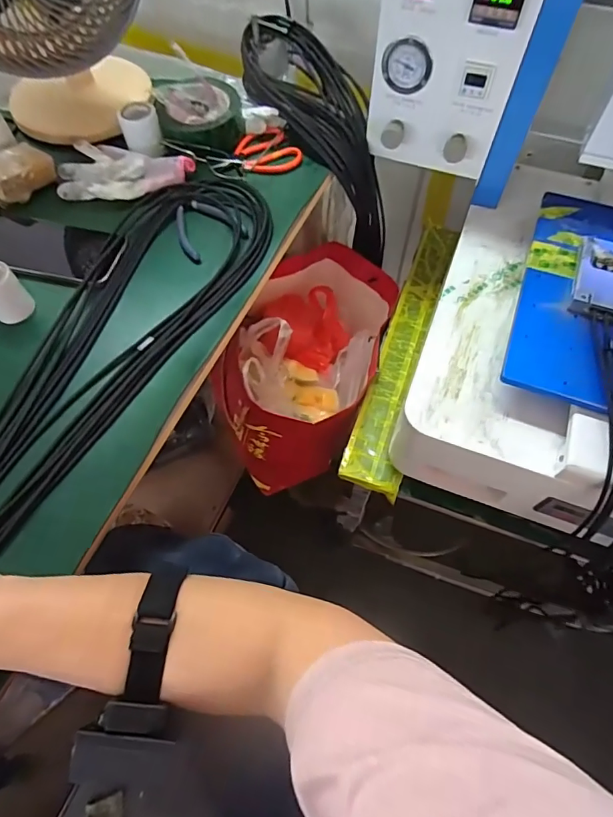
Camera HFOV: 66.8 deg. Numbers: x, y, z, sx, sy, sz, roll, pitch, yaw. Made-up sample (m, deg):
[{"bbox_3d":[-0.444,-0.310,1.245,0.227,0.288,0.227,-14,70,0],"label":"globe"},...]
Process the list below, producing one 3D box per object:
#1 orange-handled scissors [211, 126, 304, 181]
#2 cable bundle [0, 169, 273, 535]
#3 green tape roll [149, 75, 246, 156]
[{"bbox_3d":[-0.069,-0.326,0.603,0.110,0.025,0.075,-34,66,-16],"label":"orange-handled scissors"},{"bbox_3d":[-0.244,0.039,0.405,0.147,0.031,0.743,21,64,12],"label":"cable bundle"},{"bbox_3d":[-0.136,-0.378,0.587,0.105,0.049,0.110,-11,62,-5],"label":"green tape roll"}]

